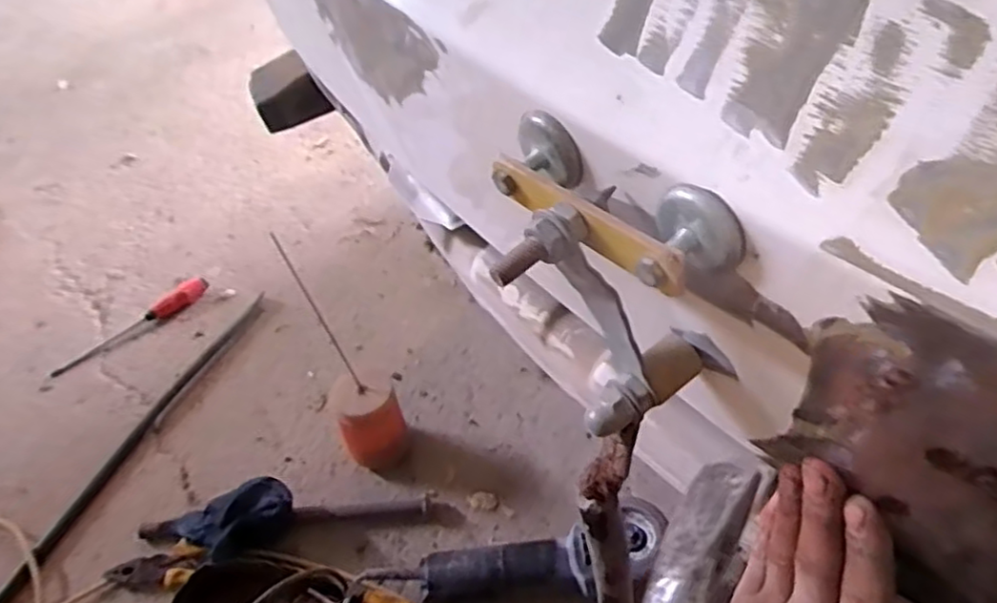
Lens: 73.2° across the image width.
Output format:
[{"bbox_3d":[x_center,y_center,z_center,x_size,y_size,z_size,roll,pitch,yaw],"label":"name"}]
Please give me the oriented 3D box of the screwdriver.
[{"bbox_3d":[-0.592,0.036,1.086,0.256,0.028,0.038,-35,57,-23],"label":"screwdriver"}]

